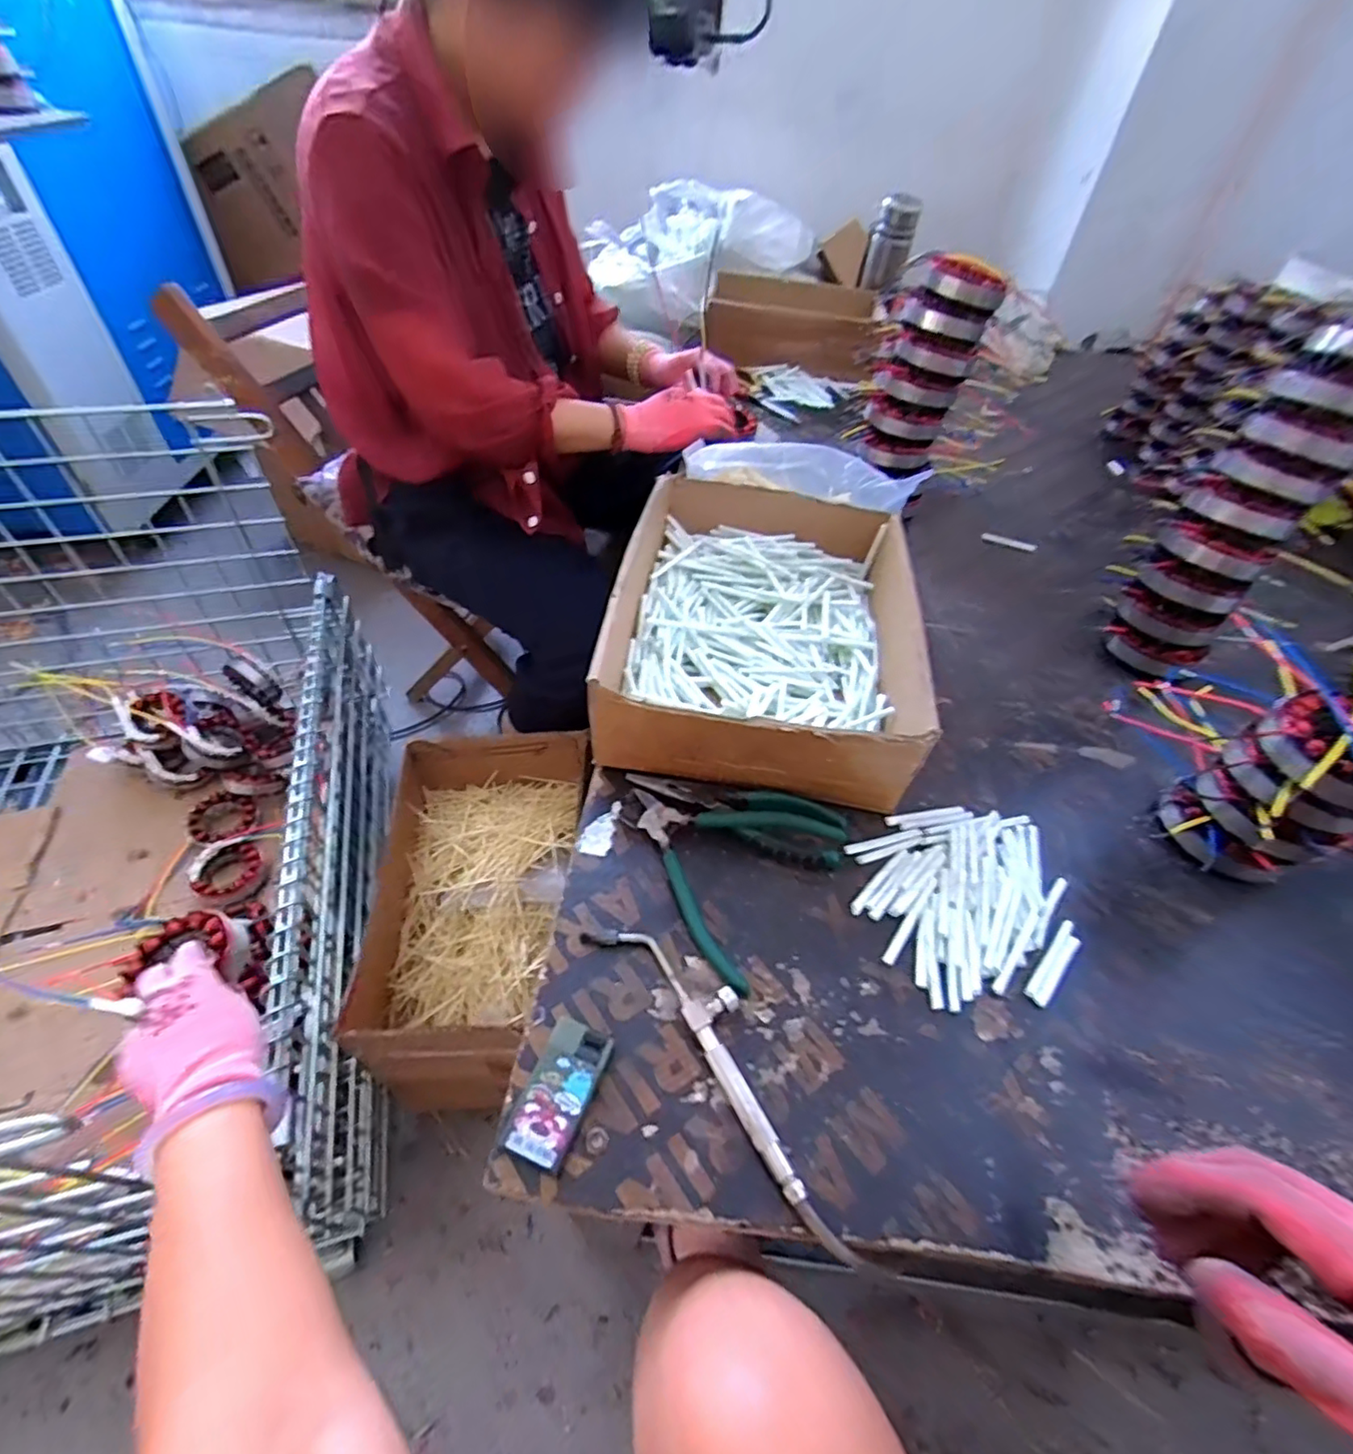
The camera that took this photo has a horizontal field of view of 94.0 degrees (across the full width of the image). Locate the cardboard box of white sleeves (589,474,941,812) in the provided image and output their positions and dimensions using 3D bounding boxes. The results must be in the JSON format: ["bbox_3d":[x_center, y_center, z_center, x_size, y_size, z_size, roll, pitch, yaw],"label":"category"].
[{"bbox_3d":[0.080,-0.098,0.563,0.239,0.089,0.348,9,48,3],"label":"cardboard box of white sleeves"}]

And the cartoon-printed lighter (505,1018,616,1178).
[{"bbox_3d":[-0.061,0.195,0.338,0.032,0.011,0.067,17,48,10],"label":"cartoon-printed lighter"}]

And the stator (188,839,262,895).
[{"bbox_3d":[-0.613,0.191,0.856,0.075,0.033,0.077,3,48,-3],"label":"stator"}]

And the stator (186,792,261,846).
[{"bbox_3d":[-0.653,0.130,0.908,0.094,0.018,0.082,32,53,22],"label":"stator"}]

